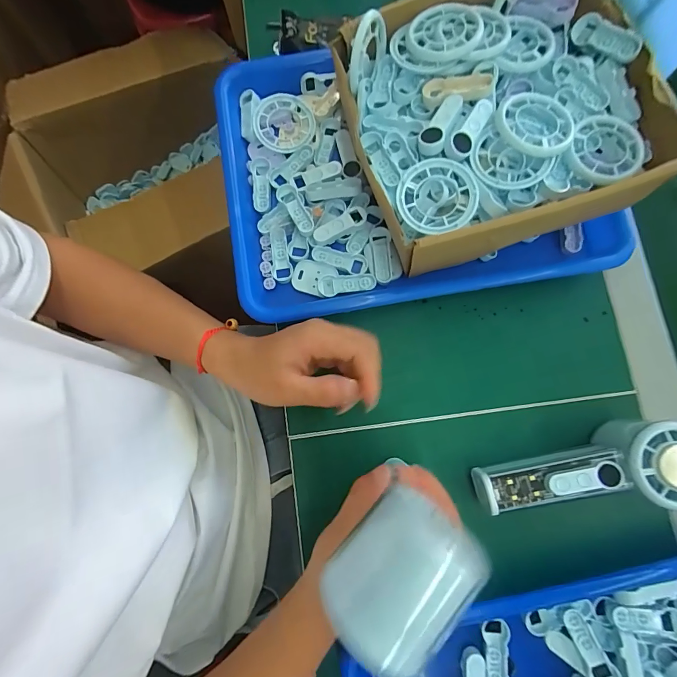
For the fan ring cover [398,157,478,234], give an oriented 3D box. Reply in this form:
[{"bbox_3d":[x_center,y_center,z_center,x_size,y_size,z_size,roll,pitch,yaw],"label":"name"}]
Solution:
[{"bbox_3d":[0.074,-0.104,0.267,0.057,0.014,0.054,-37,81,-6],"label":"fan ring cover"}]

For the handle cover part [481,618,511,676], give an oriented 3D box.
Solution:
[{"bbox_3d":[0.117,0.234,0.266,0.018,0.008,0.045,-1,79,0],"label":"handle cover part"}]

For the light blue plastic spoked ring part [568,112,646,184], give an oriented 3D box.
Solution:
[{"bbox_3d":[0.197,-0.140,0.267,0.050,0.011,0.058,33,81,6],"label":"light blue plastic spoked ring part"}]

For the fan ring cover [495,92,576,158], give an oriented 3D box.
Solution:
[{"bbox_3d":[0.144,-0.154,0.263,0.053,0.010,0.053,-14,79,-2],"label":"fan ring cover"}]

